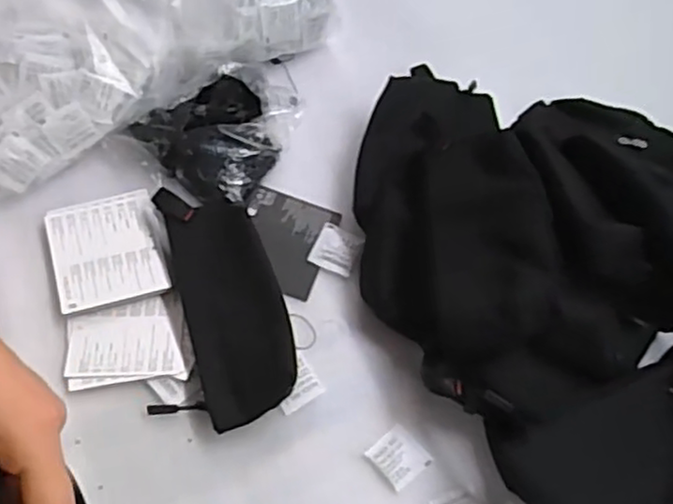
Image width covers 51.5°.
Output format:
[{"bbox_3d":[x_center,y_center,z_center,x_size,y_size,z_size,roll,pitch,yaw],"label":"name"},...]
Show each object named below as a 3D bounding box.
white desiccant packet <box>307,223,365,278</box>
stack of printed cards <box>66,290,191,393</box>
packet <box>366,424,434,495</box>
[{"bbox_3d":[0.000,-0.003,0.643,0.039,0.007,0.046,22,61,5],"label":"white desiccant packet"},{"bbox_3d":[-0.170,0.072,0.572,0.096,0.009,0.074,-4,62,-9],"label":"stack of printed cards"},{"bbox_3d":[0.050,0.165,0.559,0.038,0.005,0.040,-36,71,-23],"label":"packet"}]

